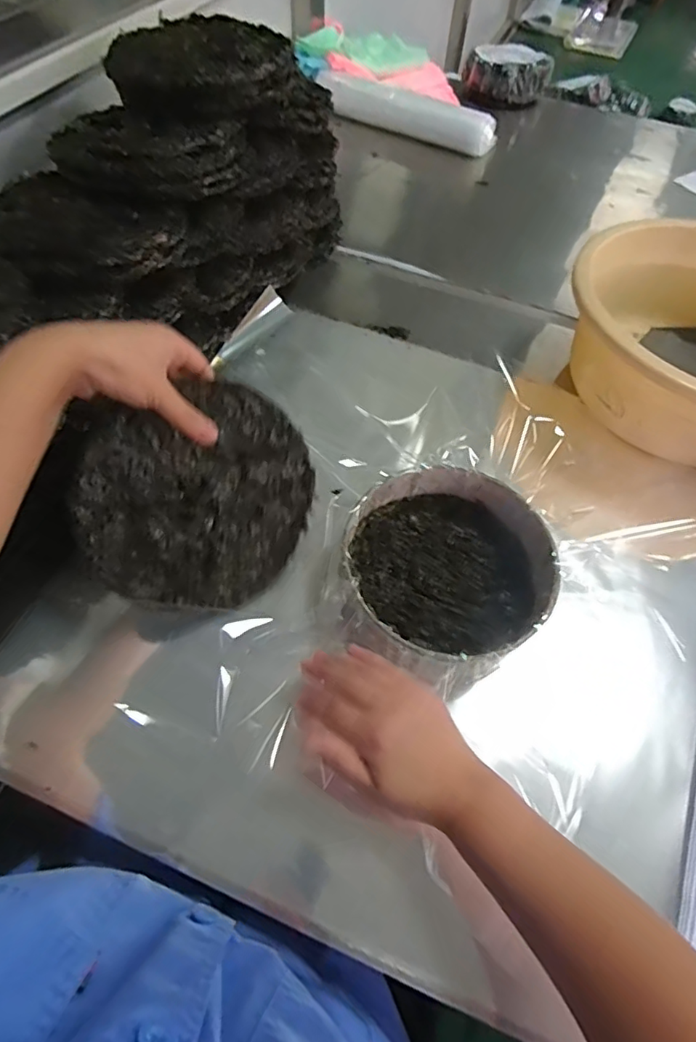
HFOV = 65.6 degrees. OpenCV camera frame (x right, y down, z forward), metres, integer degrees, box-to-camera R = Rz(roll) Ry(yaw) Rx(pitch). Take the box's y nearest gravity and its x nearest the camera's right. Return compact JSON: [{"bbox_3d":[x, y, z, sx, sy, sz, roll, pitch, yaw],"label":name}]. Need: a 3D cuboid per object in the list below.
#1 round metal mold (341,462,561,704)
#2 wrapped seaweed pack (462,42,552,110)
[{"bbox_3d":[0.086,0.044,0.501,0.189,0.061,0.180,2,57,-3],"label":"round metal mold"},{"bbox_3d":[0.342,-0.967,1.173,0.186,0.071,0.146,13,57,4],"label":"wrapped seaweed pack"}]

